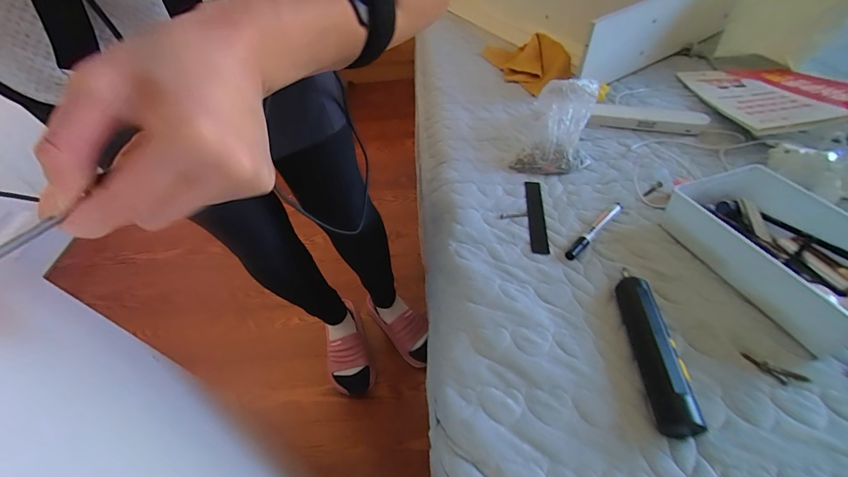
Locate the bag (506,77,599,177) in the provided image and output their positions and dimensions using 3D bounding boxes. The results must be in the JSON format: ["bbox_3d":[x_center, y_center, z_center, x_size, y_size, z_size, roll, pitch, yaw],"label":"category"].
[{"bbox_3d":[0.227,-0.196,0.616,0.121,0.085,0.181,13,49,15],"label":"bag"}]

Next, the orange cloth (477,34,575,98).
[{"bbox_3d":[0.235,-0.407,0.823,0.138,0.065,0.214,-20,48,-8],"label":"orange cloth"}]

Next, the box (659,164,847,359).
[{"bbox_3d":[0.439,0.001,0.440,0.179,0.063,0.238,-18,48,-13],"label":"box"}]

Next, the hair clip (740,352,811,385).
[{"bbox_3d":[0.341,0.130,0.353,0.051,0.005,0.017,27,54,26],"label":"hair clip"}]

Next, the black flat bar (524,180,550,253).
[{"bbox_3d":[0.165,-0.033,0.531,0.025,0.008,0.155,3,47,7],"label":"black flat bar"}]

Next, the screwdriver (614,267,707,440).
[{"bbox_3d":[0.230,0.105,0.367,0.032,0.032,0.167,4,47,7],"label":"screwdriver"}]

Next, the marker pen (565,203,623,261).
[{"bbox_3d":[0.231,-0.012,0.490,0.015,0.015,0.129,35,57,31],"label":"marker pen"}]

